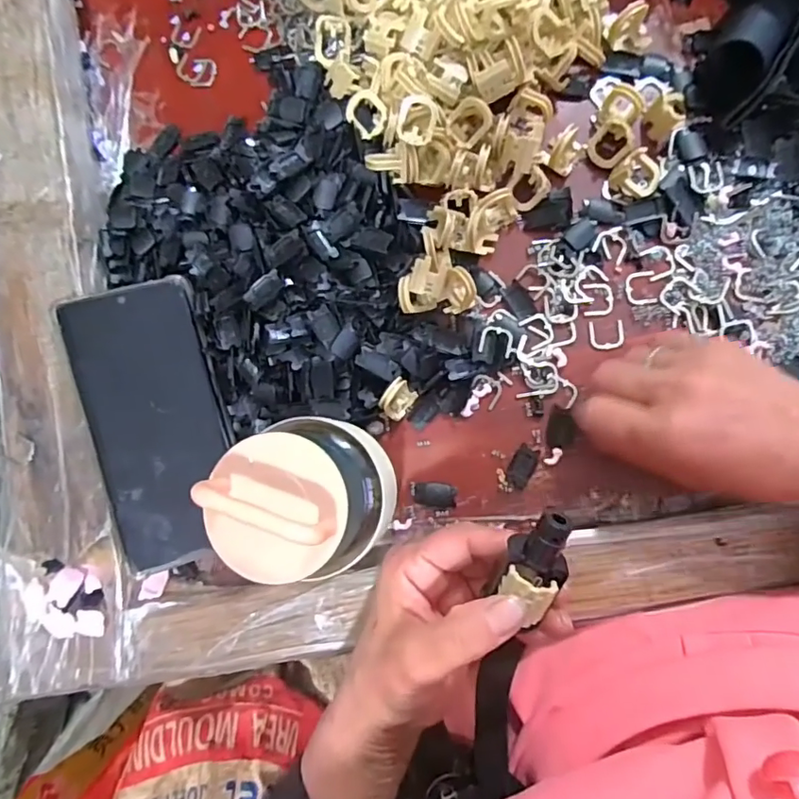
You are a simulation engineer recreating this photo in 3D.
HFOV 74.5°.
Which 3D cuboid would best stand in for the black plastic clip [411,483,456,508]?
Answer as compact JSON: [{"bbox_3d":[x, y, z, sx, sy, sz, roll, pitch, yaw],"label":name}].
[{"bbox_3d":[0.020,0.056,0.309,0.026,0.004,0.014,4,87,8],"label":"black plastic clip"}]

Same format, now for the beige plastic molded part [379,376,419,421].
[{"bbox_3d":[-0.001,0.000,0.306,0.015,0.020,0.022,38,92,8],"label":"beige plastic molded part"}]

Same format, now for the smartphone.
[{"bbox_3d":[-0.141,0.012,0.308,0.073,0.008,0.160,-16,91,-18],"label":"smartphone"}]

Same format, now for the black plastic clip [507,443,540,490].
[{"bbox_3d":[0.071,0.039,0.304,0.013,0.004,0.025,29,91,9],"label":"black plastic clip"}]

